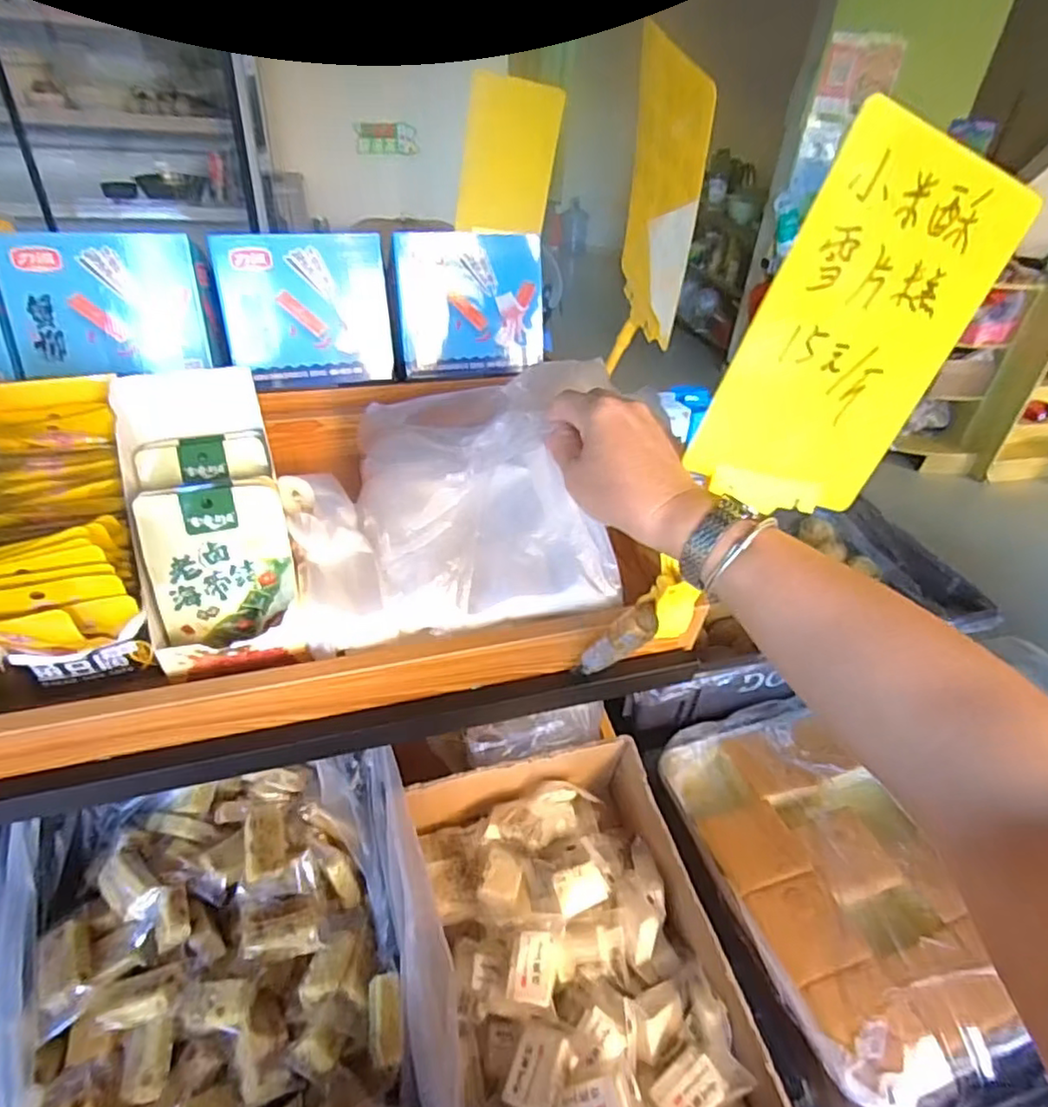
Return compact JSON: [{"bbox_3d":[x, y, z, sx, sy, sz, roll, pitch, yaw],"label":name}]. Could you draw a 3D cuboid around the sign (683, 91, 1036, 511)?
[{"bbox_3d":[0.201,-0.127,0.389,0.143,0.215,0.006,10,29,-20],"label":"sign"}]

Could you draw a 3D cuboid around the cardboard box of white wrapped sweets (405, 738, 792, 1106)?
[{"bbox_3d":[0.052,0.424,0.648,0.291,0.129,0.428,-8,39,-15],"label":"cardboard box of white wrapped sweets"}]

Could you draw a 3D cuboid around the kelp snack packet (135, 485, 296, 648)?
[{"bbox_3d":[-0.218,0.013,0.461,0.092,0.121,0.018,-9,27,-18],"label":"kelp snack packet"}]

